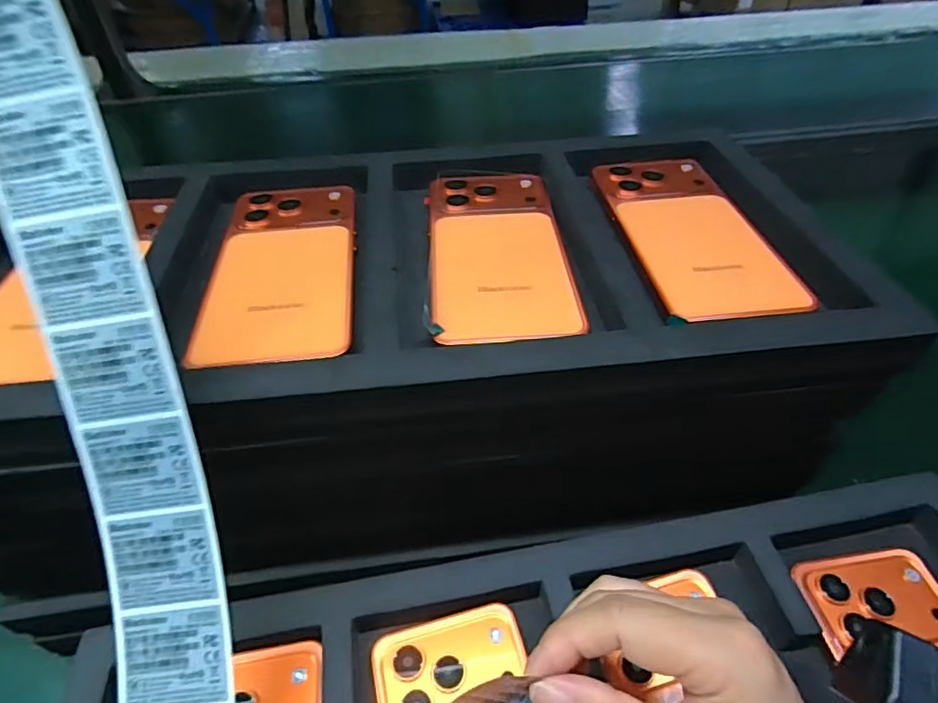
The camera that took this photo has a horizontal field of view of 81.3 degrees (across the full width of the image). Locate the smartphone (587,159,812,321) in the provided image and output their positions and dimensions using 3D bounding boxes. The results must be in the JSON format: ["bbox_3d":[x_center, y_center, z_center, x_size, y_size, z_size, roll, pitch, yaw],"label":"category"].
[{"bbox_3d":[0.128,-0.072,0.317,0.077,0.007,0.156,-6,45,-4],"label":"smartphone"}]

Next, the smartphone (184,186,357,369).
[{"bbox_3d":[-0.101,-0.049,0.299,0.075,0.008,0.160,-6,45,-3],"label":"smartphone"}]

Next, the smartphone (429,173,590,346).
[{"bbox_3d":[0.016,-0.060,0.308,0.075,0.007,0.150,-3,45,-1],"label":"smartphone"}]

